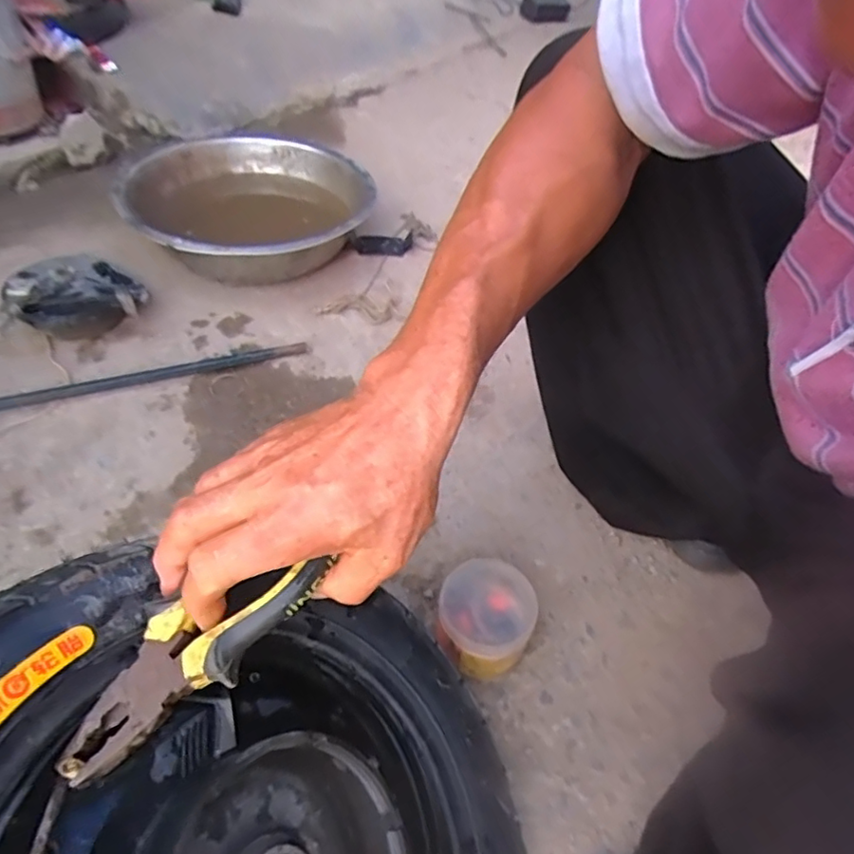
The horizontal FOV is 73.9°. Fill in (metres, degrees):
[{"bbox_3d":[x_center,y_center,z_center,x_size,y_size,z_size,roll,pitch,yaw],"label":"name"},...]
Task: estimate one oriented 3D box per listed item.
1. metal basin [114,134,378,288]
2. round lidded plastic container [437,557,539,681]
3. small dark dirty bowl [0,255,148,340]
[{"bbox_3d":[-0.273,-0.349,0.909,0.345,0.102,0.384,5,48,-2],"label":"metal basin"},{"bbox_3d":[0.050,0.171,0.509,0.080,0.064,0.086,3,48,-4],"label":"round lidded plastic container"},{"bbox_3d":[-0.466,-0.178,0.763,0.149,0.068,0.134,-18,53,-22],"label":"small dark dirty bowl"}]

